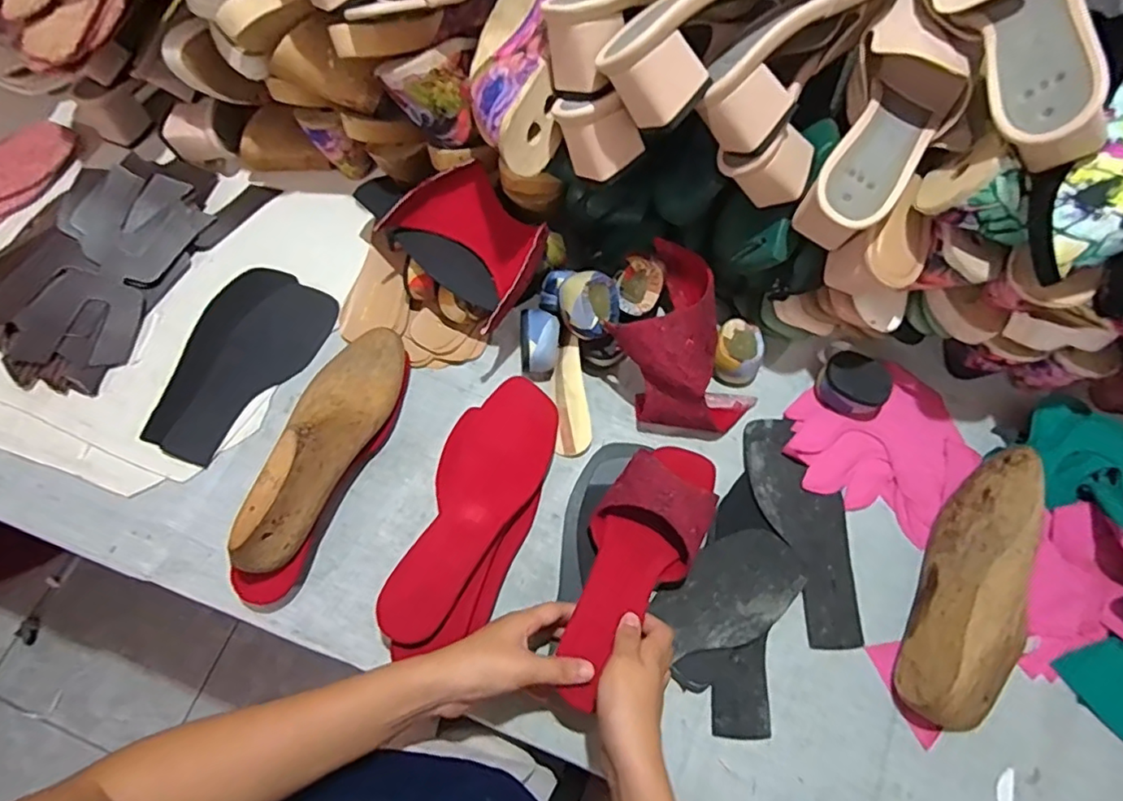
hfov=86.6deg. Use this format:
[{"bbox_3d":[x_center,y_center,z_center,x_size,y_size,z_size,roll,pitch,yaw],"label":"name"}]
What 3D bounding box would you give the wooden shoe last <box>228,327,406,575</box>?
[{"bbox_3d":[-0.212,0.029,0.508,0.069,0.072,0.227,20,71,7],"label":"wooden shoe last"}]

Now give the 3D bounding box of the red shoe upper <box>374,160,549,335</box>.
[{"bbox_3d":[-0.086,-0.150,0.568,0.154,0.061,0.104,39,74,13],"label":"red shoe upper"}]

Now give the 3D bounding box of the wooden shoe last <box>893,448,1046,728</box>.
[{"bbox_3d":[0.358,0.154,0.496,0.076,0.072,0.237,24,72,9],"label":"wooden shoe last"}]

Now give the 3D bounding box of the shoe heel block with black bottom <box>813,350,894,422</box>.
[{"bbox_3d":[0.281,-0.015,0.574,0.060,0.037,0.067,-35,74,-12],"label":"shoe heel block with black bottom"}]

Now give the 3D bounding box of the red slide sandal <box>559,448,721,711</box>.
[{"bbox_3d":[0.060,0.134,0.507,0.088,0.054,0.241,30,59,10],"label":"red slide sandal"}]

